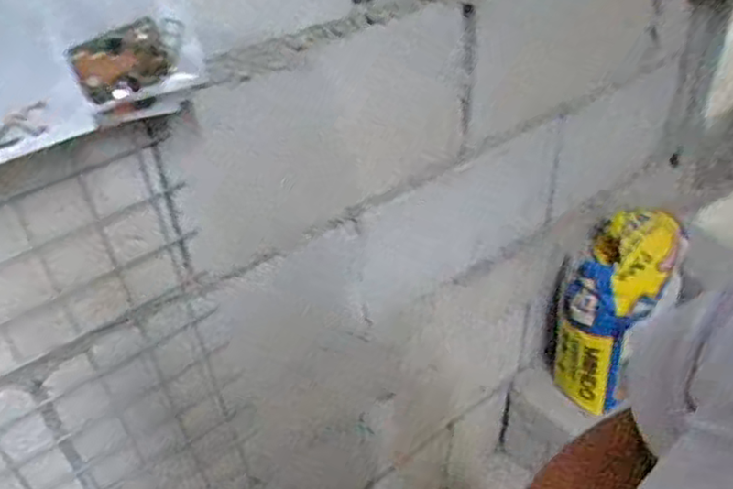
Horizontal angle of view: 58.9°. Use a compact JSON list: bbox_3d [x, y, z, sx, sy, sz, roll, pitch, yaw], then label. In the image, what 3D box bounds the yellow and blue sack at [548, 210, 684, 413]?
[{"bbox_3d":[0.469,0.114,1.192,0.147,0.346,0.214,24,45,30],"label":"yellow and blue sack"}]

